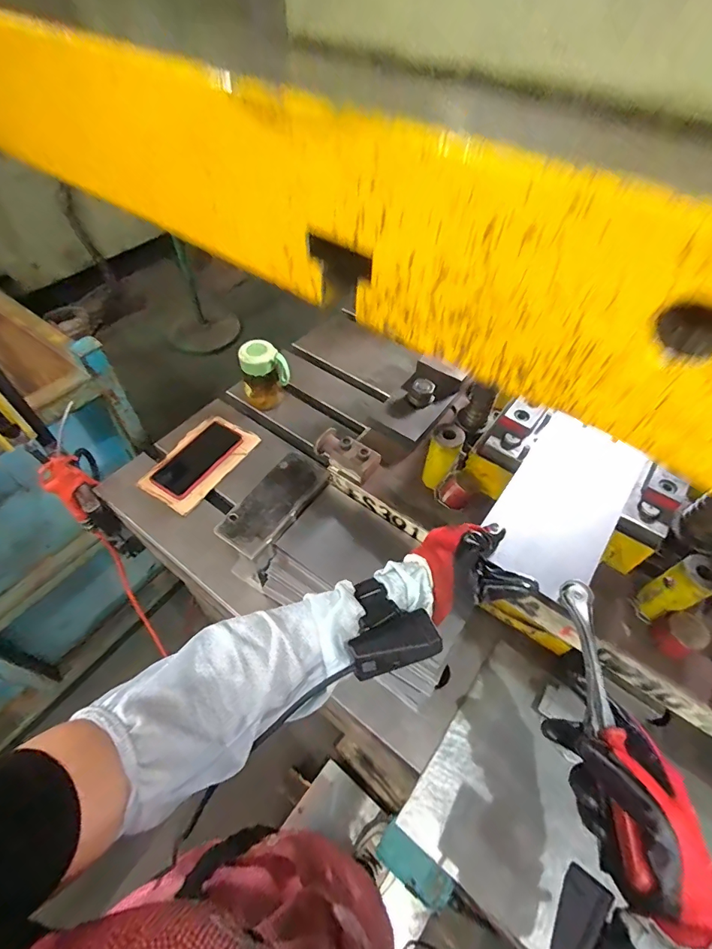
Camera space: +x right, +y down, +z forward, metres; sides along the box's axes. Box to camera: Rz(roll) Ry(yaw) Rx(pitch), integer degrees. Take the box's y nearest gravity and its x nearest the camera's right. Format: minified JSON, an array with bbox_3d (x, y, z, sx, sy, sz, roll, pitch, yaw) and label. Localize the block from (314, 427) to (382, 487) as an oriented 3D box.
[{"bbox_3d":[-0.014,-0.029,0.616,0.088,0.048,0.045,34,59,20],"label":"block"}]

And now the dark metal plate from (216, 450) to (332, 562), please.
[{"bbox_3d":[-0.108,0.034,0.592,0.067,0.020,0.165,32,60,12],"label":"dark metal plate"}]

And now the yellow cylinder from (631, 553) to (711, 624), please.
[{"bbox_3d":[0.350,0.127,0.479,0.044,0.100,0.040,-22,58,-18],"label":"yellow cylinder"}]

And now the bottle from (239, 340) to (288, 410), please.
[{"bbox_3d":[-0.176,-0.185,0.844,0.080,0.141,0.065,-19,57,-16],"label":"bottle"}]

